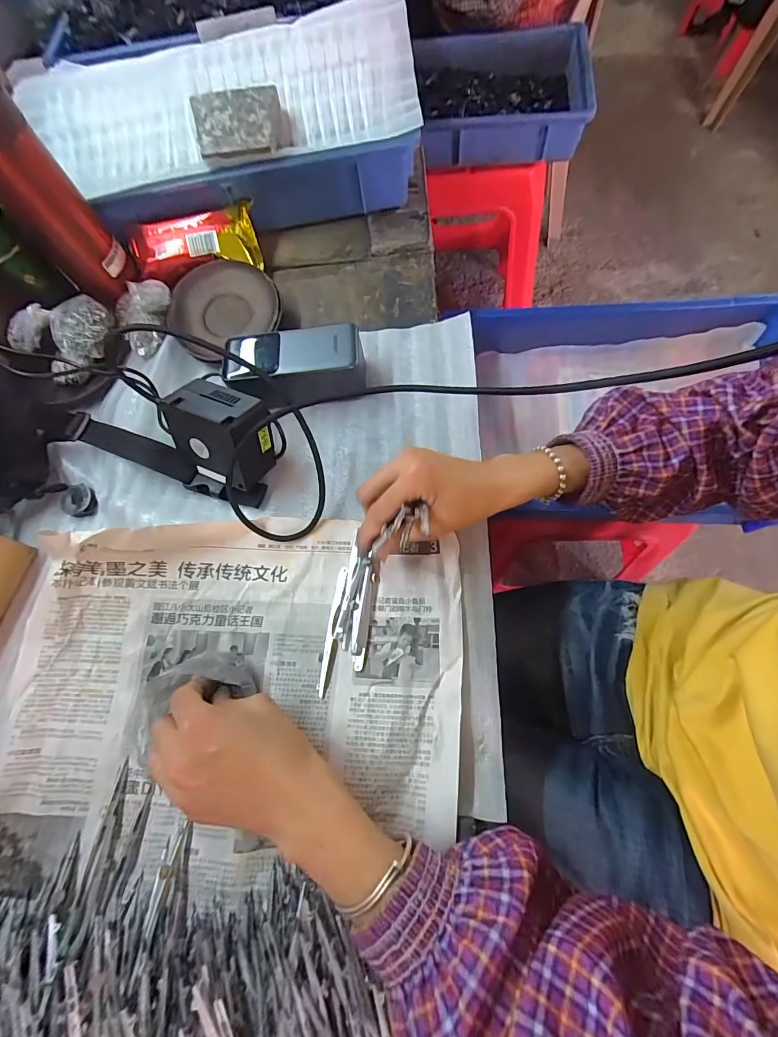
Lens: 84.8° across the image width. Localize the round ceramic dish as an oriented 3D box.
[{"bbox_3d":[-0.175,-0.224,0.447,0.111,0.029,0.103,1,68,-2],"label":"round ceramic dish"}]

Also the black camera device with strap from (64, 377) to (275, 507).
[{"bbox_3d":[-0.195,-0.084,0.377,0.201,0.069,0.080,20,72,13],"label":"black camera device with strap"}]

